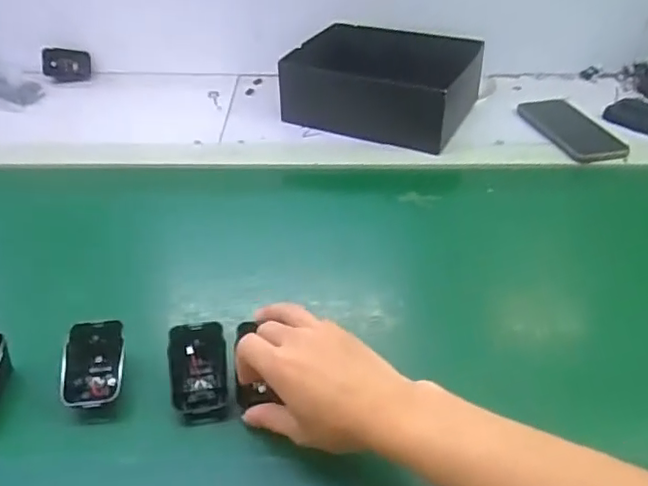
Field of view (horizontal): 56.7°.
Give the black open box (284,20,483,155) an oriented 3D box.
[{"bbox_3d":[0.079,-0.217,0.818,0.234,0.090,0.179,20,45,23],"label":"black open box"}]

